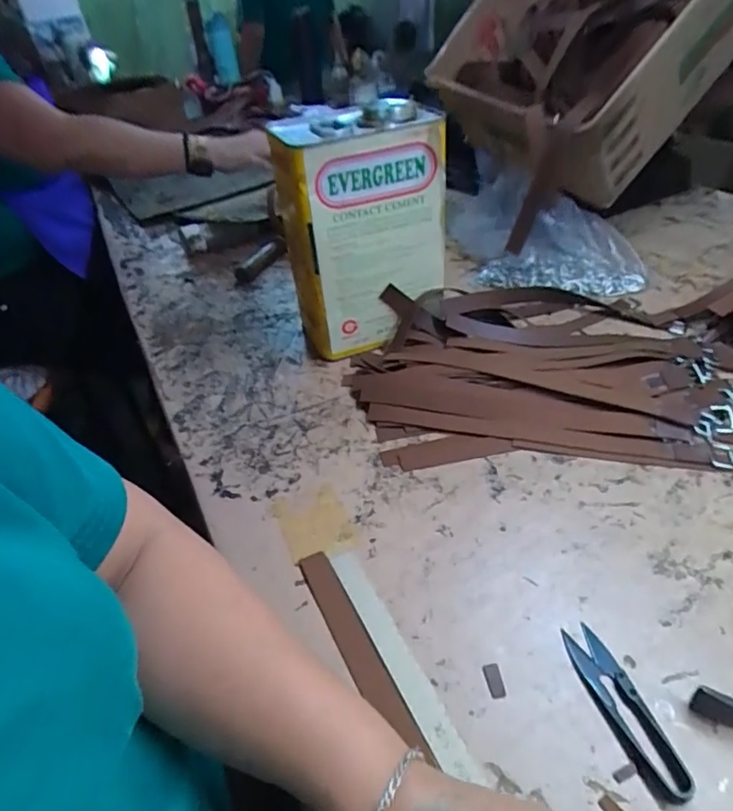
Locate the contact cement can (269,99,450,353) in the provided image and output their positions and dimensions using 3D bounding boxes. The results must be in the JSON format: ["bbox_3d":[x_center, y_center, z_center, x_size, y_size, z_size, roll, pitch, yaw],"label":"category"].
[{"bbox_3d":[-0.006,-0.187,0.596,0.163,0.234,0.119,-18,40,-13],"label":"contact cement can"}]

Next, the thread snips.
[{"bbox_3d":[0.147,0.172,0.309,0.024,0.009,0.096,-14,40,-8],"label":"thread snips"}]

